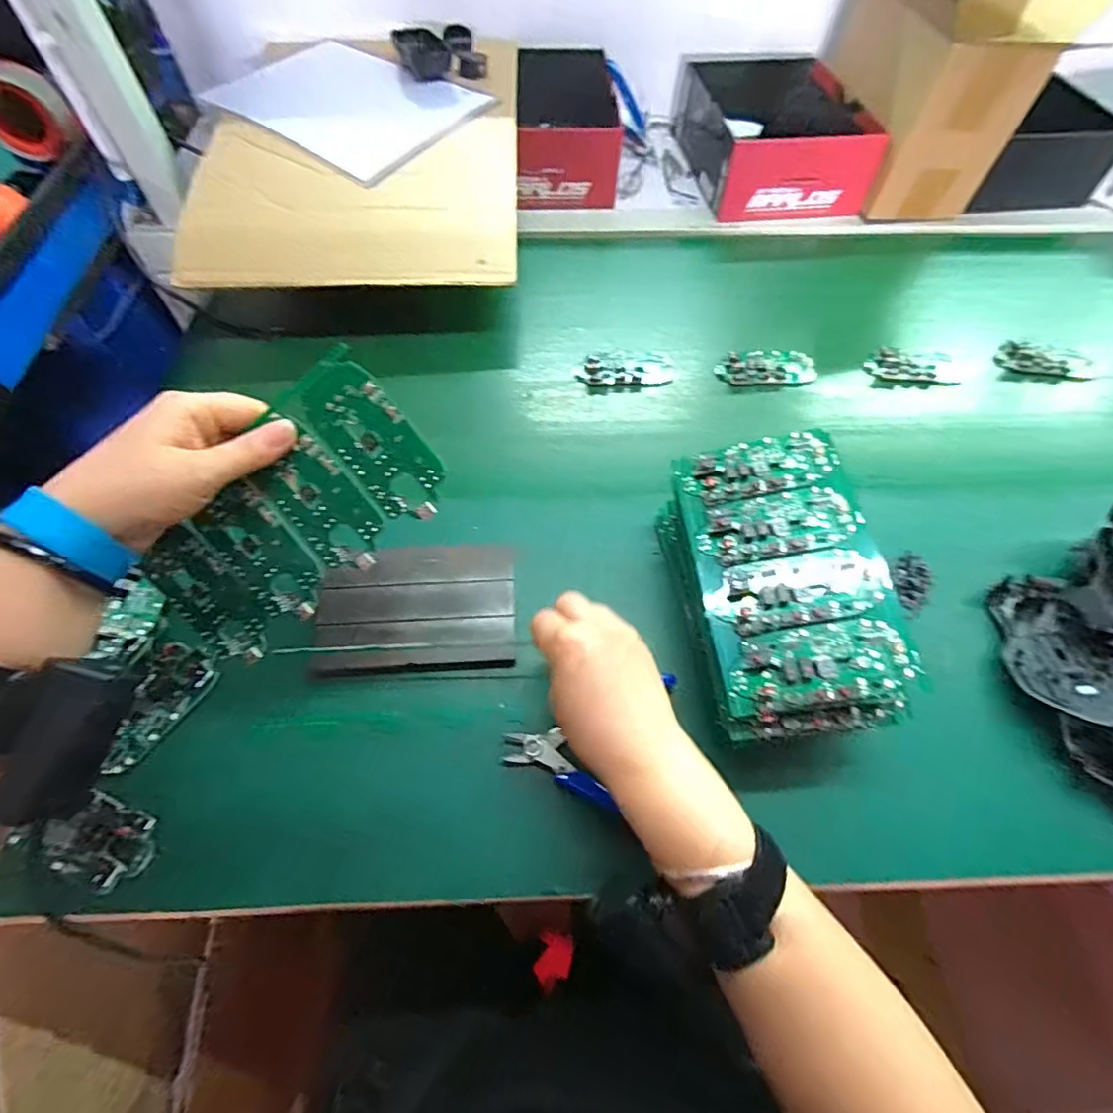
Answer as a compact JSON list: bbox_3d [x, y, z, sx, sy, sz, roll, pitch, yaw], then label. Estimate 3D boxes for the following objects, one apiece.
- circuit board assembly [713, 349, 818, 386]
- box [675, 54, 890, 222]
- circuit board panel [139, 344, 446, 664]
[{"bbox_3d":[0.223,-0.198,0.584,0.107,0.015,0.043,-5,61,-4],"label":"circuit board assembly"},{"bbox_3d":[0.286,-0.578,0.748,0.191,0.090,0.278,-6,61,-4],"label":"box"},{"bbox_3d":[-0.166,-0.023,0.338,0.192,0.011,0.103,-38,98,6],"label":"circuit board panel"}]

